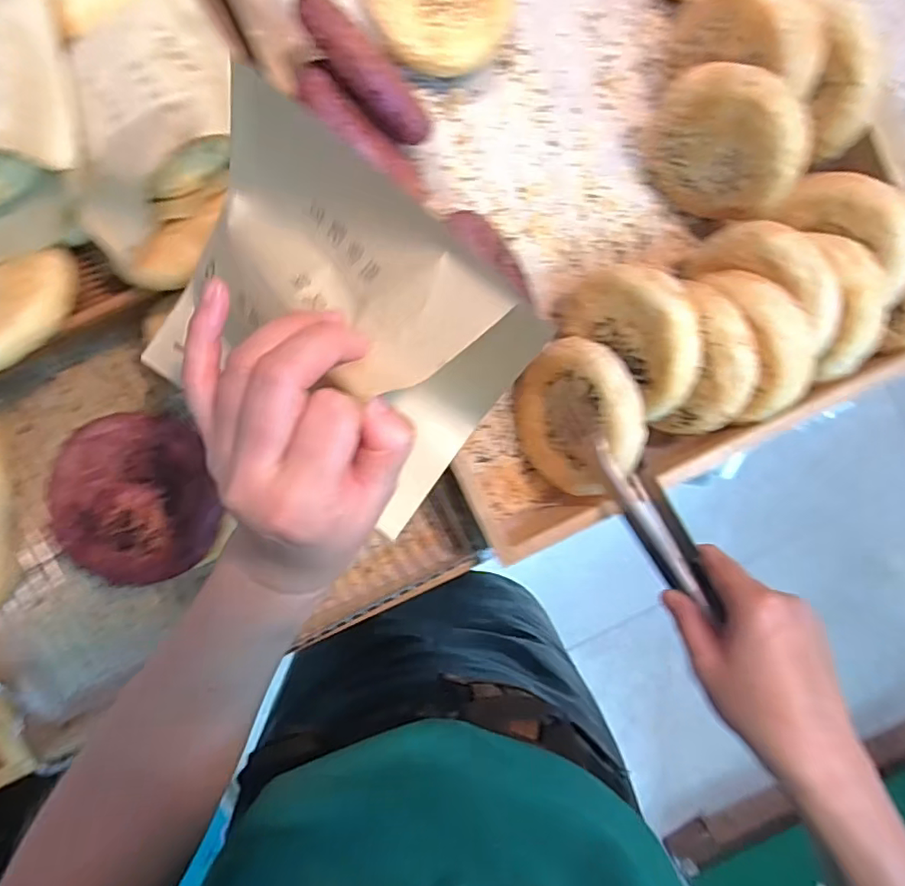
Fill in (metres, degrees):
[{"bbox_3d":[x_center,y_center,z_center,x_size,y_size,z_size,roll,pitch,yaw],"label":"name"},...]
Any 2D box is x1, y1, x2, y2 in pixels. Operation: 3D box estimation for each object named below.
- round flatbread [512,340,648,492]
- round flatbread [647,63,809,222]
[{"bbox_3d":[0.095,-0.018,0.447,0.028,0.112,0.114,-13,80,-30],"label":"round flatbread"},{"bbox_3d":[0.205,-0.226,0.442,0.113,0.115,0.045,41,90,-5],"label":"round flatbread"}]

